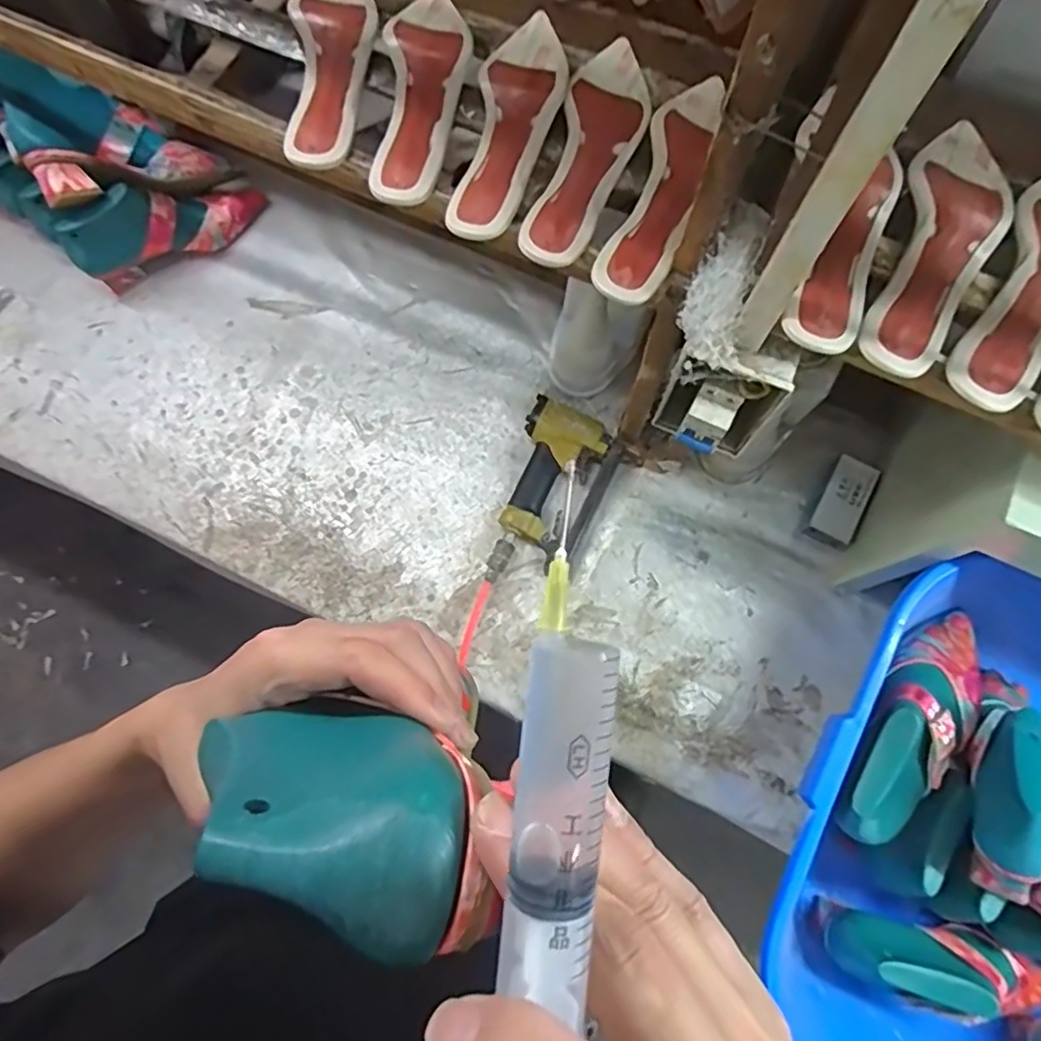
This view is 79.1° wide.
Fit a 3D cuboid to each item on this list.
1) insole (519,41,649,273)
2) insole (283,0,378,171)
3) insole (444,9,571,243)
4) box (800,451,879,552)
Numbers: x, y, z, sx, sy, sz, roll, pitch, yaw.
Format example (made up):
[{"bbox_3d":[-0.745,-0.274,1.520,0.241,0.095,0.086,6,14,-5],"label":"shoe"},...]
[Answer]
[{"bbox_3d":[0.063,-0.322,0.537,0.067,0.018,0.238,17,76,5],"label":"insole"},{"bbox_3d":[-0.167,-0.413,0.555,0.069,0.009,0.229,0,75,1],"label":"insole"},{"bbox_3d":[-0.008,-0.343,0.539,0.072,0.021,0.235,12,75,4],"label":"insole"},{"bbox_3d":[0.390,-0.023,0.761,0.051,0.027,0.107,27,77,7],"label":"box"}]

